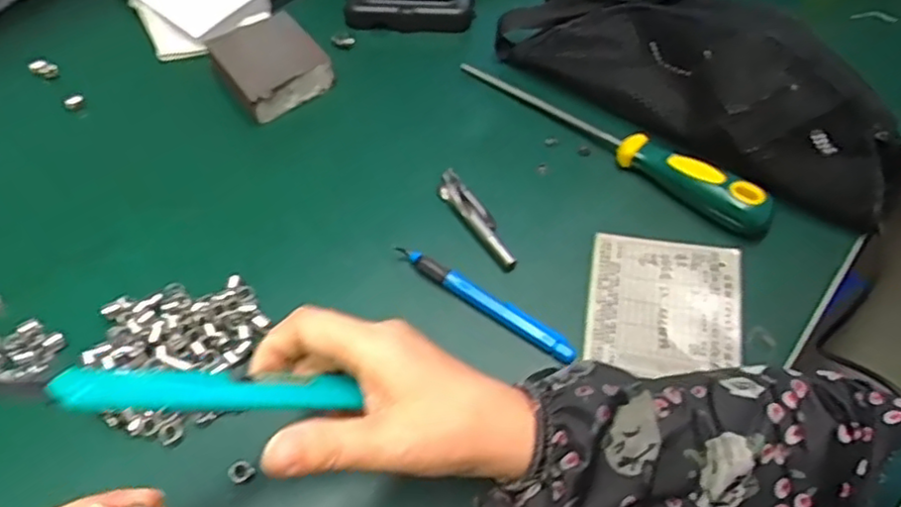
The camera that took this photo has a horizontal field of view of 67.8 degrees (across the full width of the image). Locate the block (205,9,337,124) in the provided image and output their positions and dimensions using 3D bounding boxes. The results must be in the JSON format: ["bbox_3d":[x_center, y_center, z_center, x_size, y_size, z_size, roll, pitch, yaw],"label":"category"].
[{"bbox_3d":[-0.136,-0.143,0.508,0.071,0.024,0.081,-30,61,-20],"label":"block"}]

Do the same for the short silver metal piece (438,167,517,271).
[{"bbox_3d":[0.018,-0.024,0.437,0.018,0.010,0.084,-29,61,-19],"label":"short silver metal piece"}]

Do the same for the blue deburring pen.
[{"bbox_3d":[0.021,0.028,0.401,0.121,0.012,0.012,33,61,19],"label":"blue deburring pen"}]

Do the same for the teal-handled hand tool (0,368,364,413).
[{"bbox_3d":[-0.103,0.053,0.259,0.136,0.008,0.018,8,51,-28],"label":"teal-handled hand tool"}]

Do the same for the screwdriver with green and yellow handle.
[{"bbox_3d":[0.111,-0.088,0.467,0.240,0.032,0.025,38,63,22],"label":"screwdriver with green and yellow handle"}]

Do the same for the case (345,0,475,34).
[{"bbox_3d":[-0.031,-0.203,0.545,0.104,0.024,0.044,-4,56,-4],"label":"case"}]

